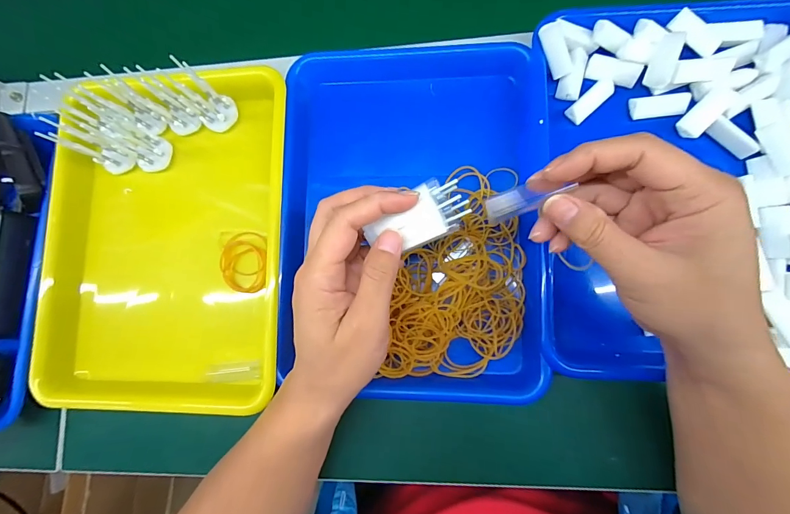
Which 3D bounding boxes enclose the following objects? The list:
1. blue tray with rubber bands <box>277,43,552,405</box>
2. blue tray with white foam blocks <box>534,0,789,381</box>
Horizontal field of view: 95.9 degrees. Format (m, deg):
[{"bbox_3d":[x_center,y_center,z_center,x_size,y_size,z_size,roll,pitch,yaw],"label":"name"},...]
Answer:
[{"bbox_3d":[0.015,-0.038,0.348,0.243,0.044,0.342,-1,83,6],"label":"blue tray with rubber bands"},{"bbox_3d":[0.254,-0.060,0.318,0.246,0.044,0.330,0,83,6],"label":"blue tray with white foam blocks"}]

